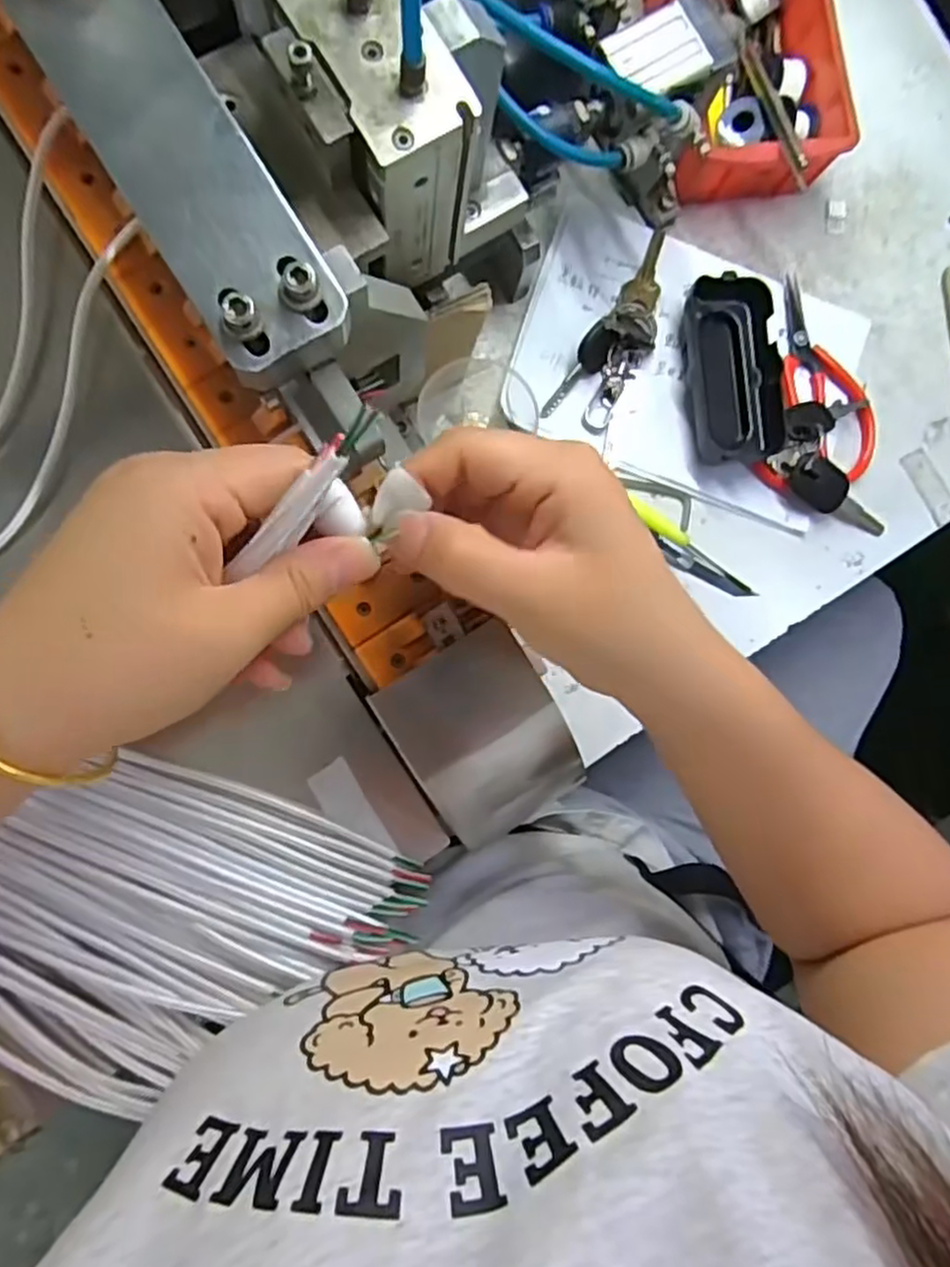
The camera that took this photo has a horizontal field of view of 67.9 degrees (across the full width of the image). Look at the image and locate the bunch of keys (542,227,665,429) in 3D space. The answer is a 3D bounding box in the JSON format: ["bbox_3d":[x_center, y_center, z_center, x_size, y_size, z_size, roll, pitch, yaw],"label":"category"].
[{"bbox_3d":[0.093,-0.184,0.427,0.038,0.025,0.133,31,85,-5],"label":"bunch of keys"}]

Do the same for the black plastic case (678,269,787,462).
[{"bbox_3d":[0.158,-0.160,0.433,0.050,0.023,0.107,-8,89,-7],"label":"black plastic case"}]

